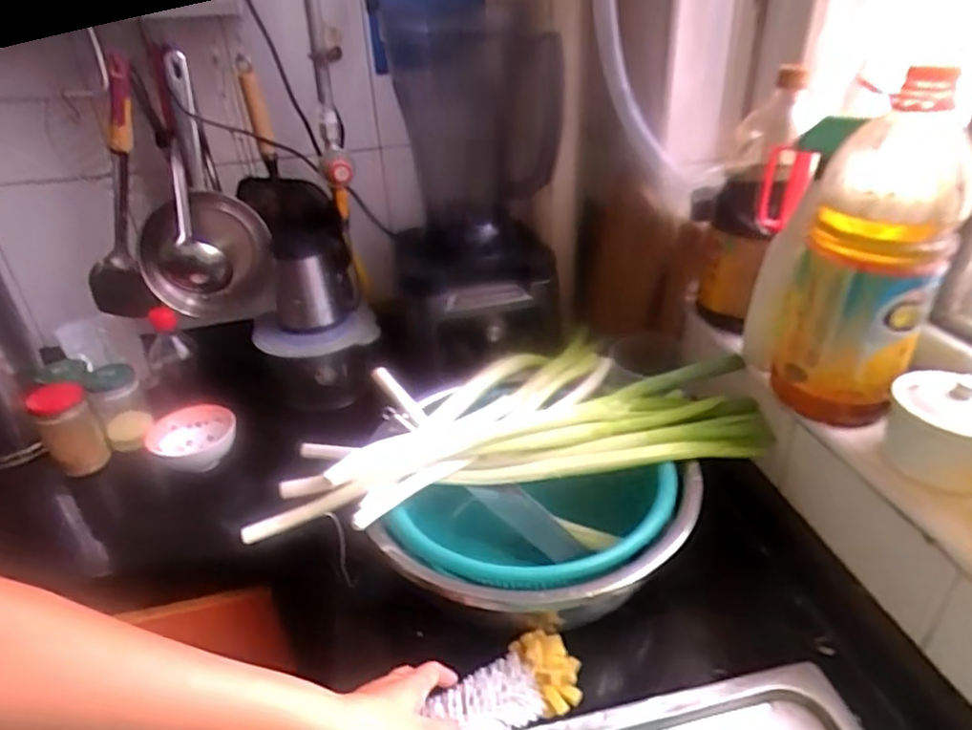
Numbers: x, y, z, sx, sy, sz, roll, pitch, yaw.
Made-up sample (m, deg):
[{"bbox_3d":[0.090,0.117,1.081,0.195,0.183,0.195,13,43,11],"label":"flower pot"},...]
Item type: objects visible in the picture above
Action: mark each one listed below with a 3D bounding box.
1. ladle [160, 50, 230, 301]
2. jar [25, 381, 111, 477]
[{"bbox_3d":[-0.418,-0.253,0.867,0.083,0.296,0.066,-3,1,3],"label":"ladle"},{"bbox_3d":[-0.562,0.087,0.849,0.065,0.114,0.060,-26,37,-31],"label":"jar"}]

